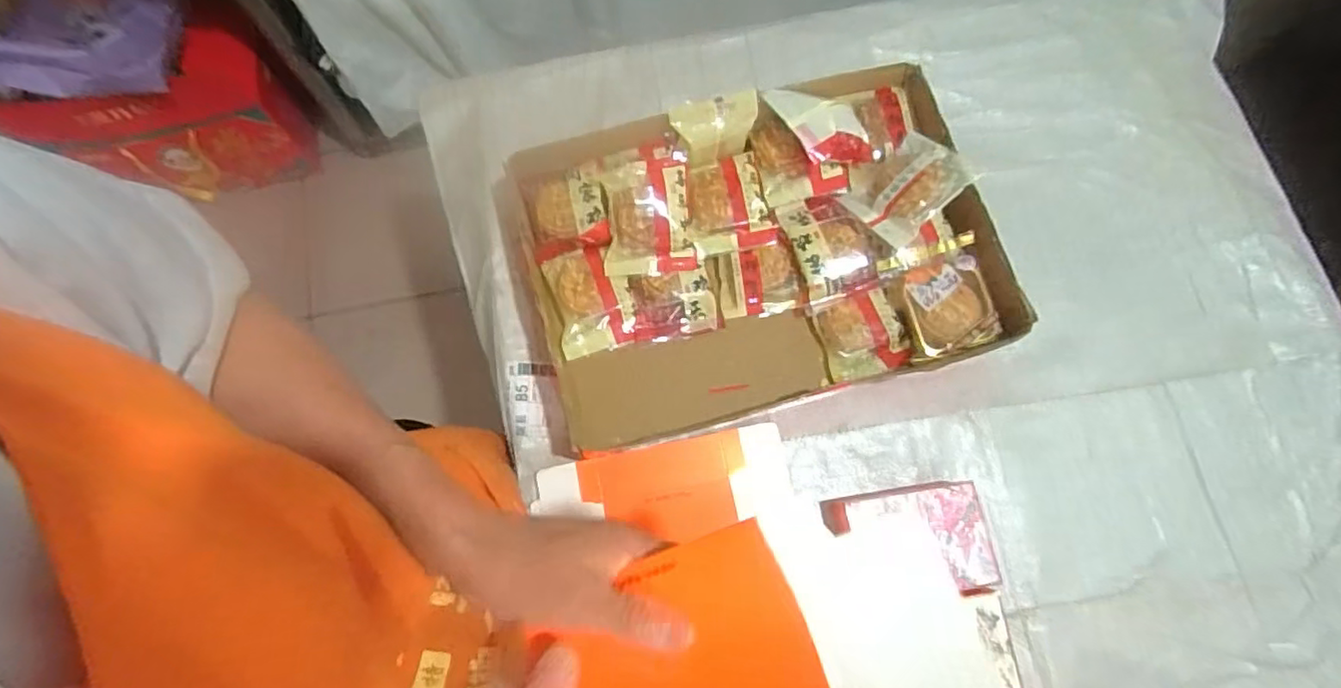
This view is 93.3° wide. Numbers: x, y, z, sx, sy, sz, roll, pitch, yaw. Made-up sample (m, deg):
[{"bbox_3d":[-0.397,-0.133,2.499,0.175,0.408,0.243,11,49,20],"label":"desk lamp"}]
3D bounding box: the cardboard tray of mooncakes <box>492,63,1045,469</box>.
[{"bbox_3d":[0.086,-0.095,0.678,0.488,0.082,0.339,-13,75,-5],"label":"cardboard tray of mooncakes"}]

